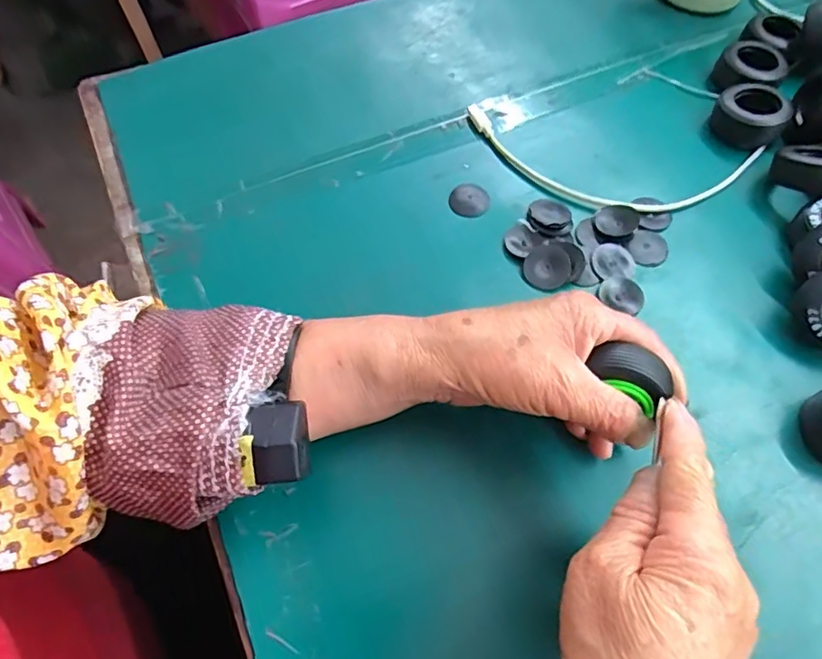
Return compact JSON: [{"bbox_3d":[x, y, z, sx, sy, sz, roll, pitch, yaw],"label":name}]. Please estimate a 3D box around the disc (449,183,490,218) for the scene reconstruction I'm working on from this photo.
[{"bbox_3d":[0.040,-0.089,0.371,0.026,0.005,0.028,1,62,-2],"label":"disc"}]

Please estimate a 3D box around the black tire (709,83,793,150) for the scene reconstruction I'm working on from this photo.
[{"bbox_3d":[0.250,-0.155,0.398,0.044,0.033,0.040,1,62,-2],"label":"black tire"}]

